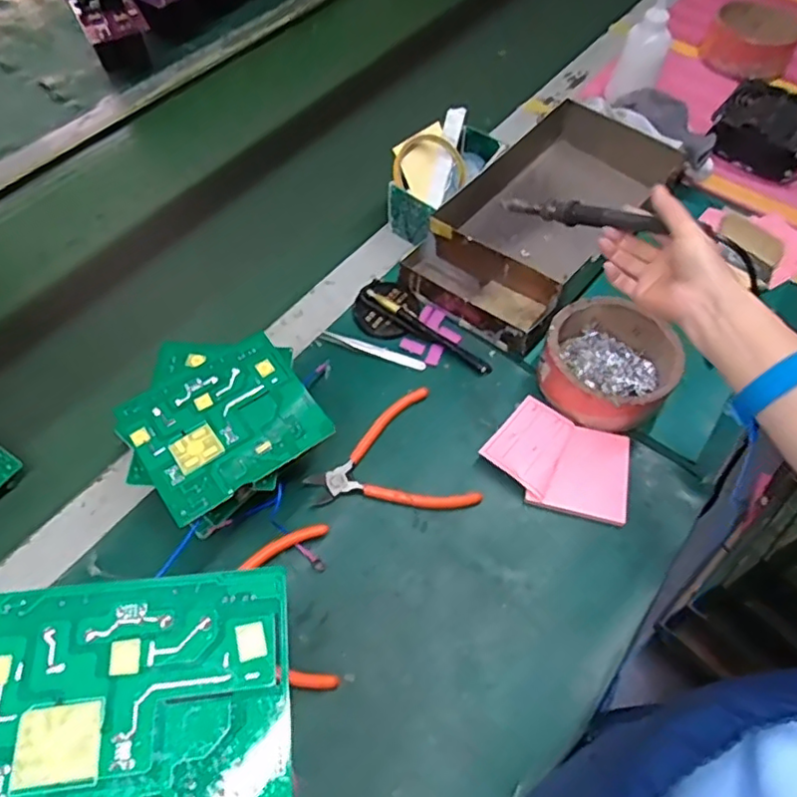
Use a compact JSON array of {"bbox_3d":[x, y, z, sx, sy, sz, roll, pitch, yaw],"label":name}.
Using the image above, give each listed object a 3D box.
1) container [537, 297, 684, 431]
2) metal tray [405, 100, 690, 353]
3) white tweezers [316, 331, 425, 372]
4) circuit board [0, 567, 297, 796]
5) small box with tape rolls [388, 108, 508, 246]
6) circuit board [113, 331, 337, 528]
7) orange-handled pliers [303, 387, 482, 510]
[{"bbox_3d":[0.200,-0.032,0.590,0.119,0.058,0.119,1,58,-1],"label":"container"},{"bbox_3d":[0.160,-0.204,0.685,0.167,0.068,0.323,35,64,19],"label":"metal tray"},{"bbox_3d":[-0.026,-0.050,0.624,0.111,0.004,0.013,18,60,9],"label":"white tweezers"},{"bbox_3d":[-0.112,0.134,0.262,0.128,0.011,0.112,-5,59,-5],"label":"circuit board"},{"bbox_3d":[0.049,-0.251,0.702,0.079,0.087,0.144,34,63,18],"label":"small box with tape rolls"},{"bbox_3d":[-0.134,0.017,0.474,0.130,0.011,0.112,-30,62,-20],"label":"circuit board"},{"bbox_3d":[-0.013,0.059,0.552,0.134,0.015,0.121,-18,60,-12],"label":"orange-handled pliers"}]

